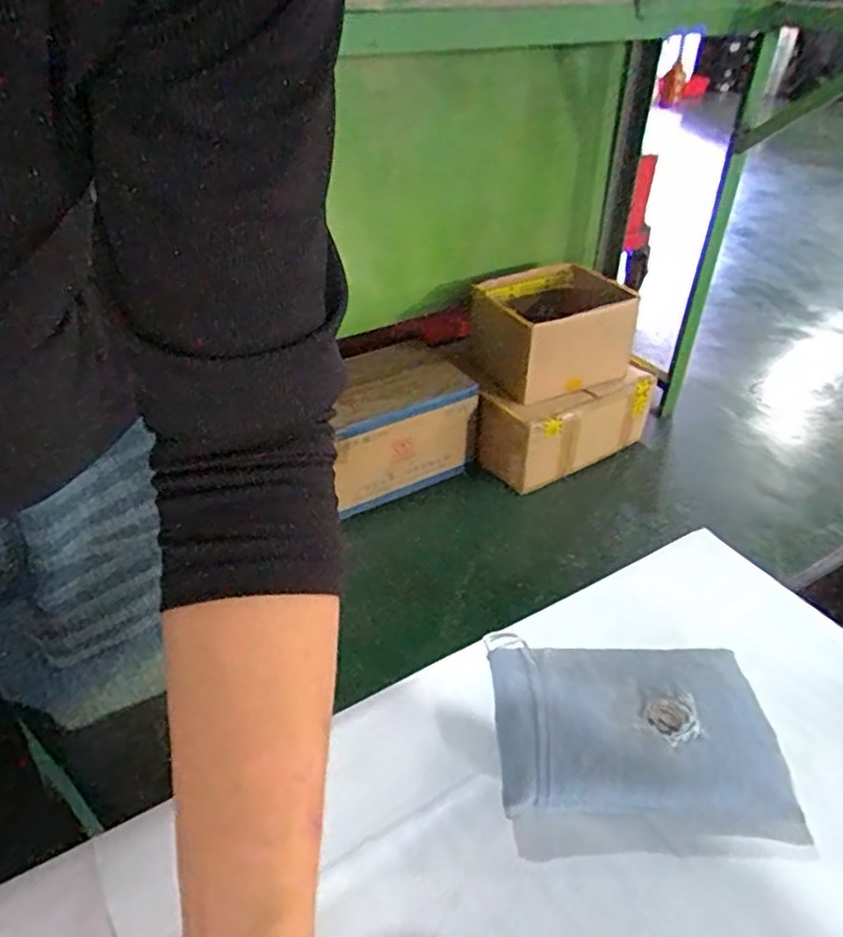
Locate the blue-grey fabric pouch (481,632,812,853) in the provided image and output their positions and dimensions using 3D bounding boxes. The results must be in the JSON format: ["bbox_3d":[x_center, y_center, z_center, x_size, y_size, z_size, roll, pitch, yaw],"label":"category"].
[{"bbox_3d":[0.128,0.162,0.411,0.172,0.038,0.124,3,36,6],"label":"blue-grey fabric pouch"}]

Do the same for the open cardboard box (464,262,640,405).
[{"bbox_3d":[0.290,-0.324,1.598,0.284,0.226,0.317,-16,41,-21],"label":"open cardboard box"}]

